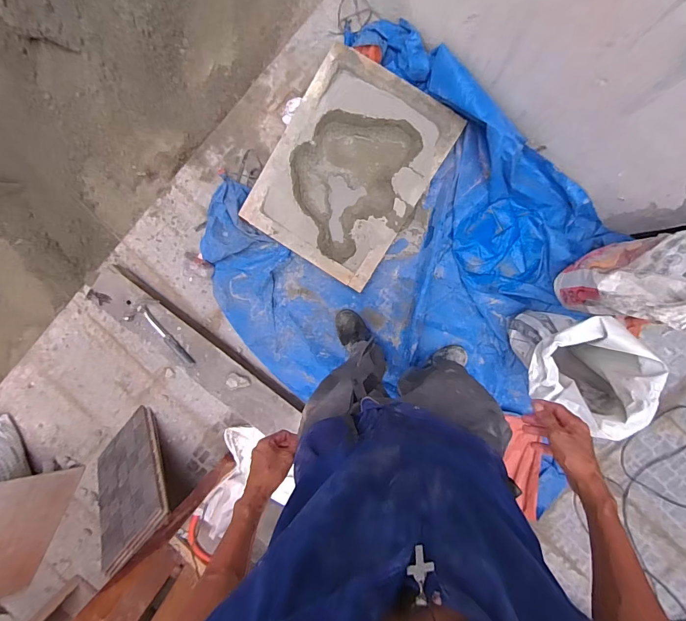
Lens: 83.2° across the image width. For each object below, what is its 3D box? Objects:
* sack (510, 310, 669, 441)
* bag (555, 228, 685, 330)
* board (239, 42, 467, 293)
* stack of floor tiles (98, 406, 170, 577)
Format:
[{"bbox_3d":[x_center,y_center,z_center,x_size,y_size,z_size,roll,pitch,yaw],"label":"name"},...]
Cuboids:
[{"bbox_3d":[0.684,0.161,1.108,0.297,0.425,0.281,5,95,5],"label":"sack"},{"bbox_3d":[0.783,-0.087,1.003,0.256,0.511,0.167,-22,92,7],"label":"bag"},{"bbox_3d":[0.025,-0.466,1.302,0.488,0.087,0.641,32,97,2],"label":"board"},{"bbox_3d":[-0.734,0.597,1.322,0.317,0.028,0.475,-45,49,4],"label":"stack of floor tiles"}]

